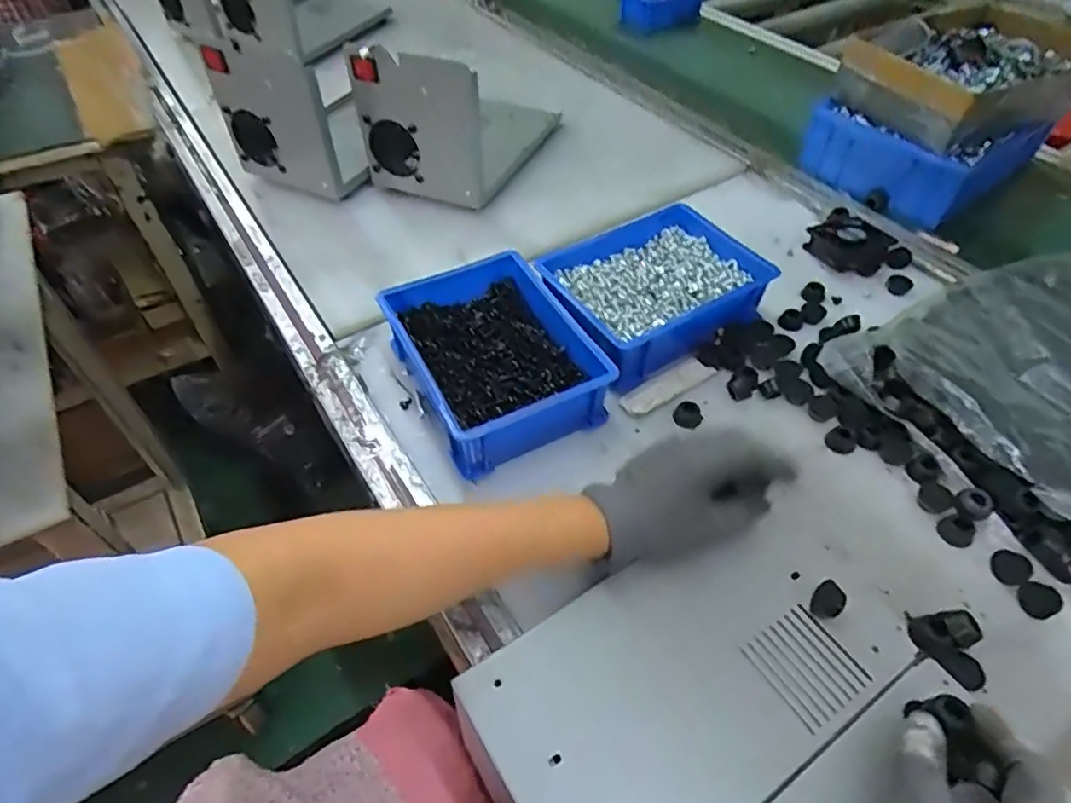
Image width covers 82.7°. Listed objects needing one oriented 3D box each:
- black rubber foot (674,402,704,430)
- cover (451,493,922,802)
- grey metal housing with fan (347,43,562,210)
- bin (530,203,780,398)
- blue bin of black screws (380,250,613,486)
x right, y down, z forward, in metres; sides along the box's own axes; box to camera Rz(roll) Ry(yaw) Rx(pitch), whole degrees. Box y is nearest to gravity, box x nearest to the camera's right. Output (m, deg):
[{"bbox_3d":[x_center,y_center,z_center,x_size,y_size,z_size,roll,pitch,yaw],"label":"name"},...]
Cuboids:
[{"bbox_3d":[0.136,0.012,0.542,0.023,0.011,0.021,24,55,21],"label":"black rubber foot"},{"bbox_3d":[0.105,0.175,0.395,0.290,0.031,0.151,-27,54,-19],"label":"cover"},{"bbox_3d":[-0.092,-0.390,0.783,0.161,0.181,0.252,17,52,14],"label":"grey metal housing with fan"},{"bbox_3d":[0.118,-0.112,0.612,0.203,0.062,0.158,-27,54,-19],"label":"bin"},{"bbox_3d":[-0.035,-0.041,0.555,0.153,0.066,0.194,-23,53,-17],"label":"blue bin of black screws"}]

